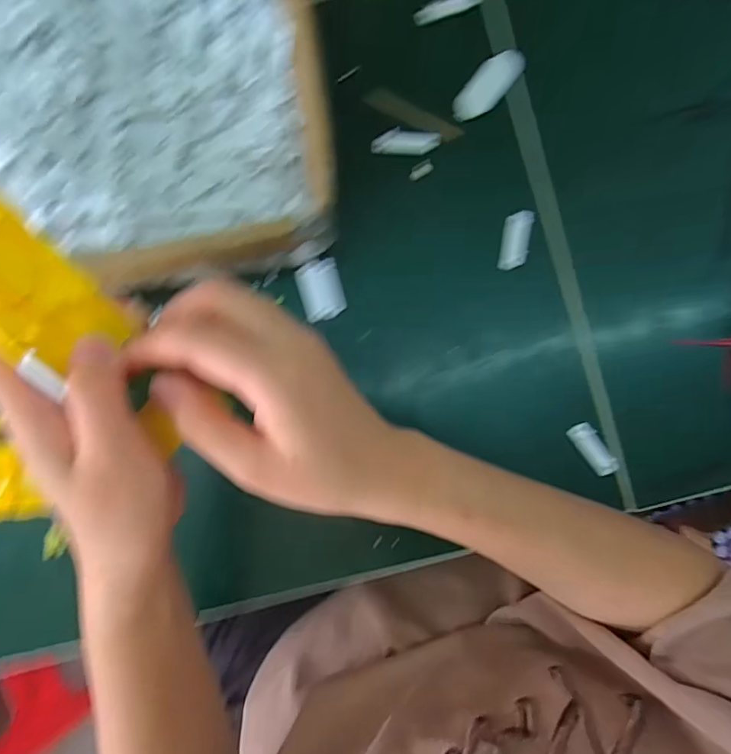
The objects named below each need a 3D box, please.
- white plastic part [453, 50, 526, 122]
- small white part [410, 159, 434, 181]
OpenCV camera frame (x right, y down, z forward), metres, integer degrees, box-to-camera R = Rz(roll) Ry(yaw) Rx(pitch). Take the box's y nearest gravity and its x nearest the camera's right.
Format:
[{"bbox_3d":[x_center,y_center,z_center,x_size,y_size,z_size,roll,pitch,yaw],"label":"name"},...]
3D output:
[{"bbox_3d":[0.085,-0.202,0.352,0.024,0.008,0.058,41,88,2],"label":"white plastic part"},{"bbox_3d":[0.038,-0.143,0.352,0.017,0.005,0.009,-27,87,-1],"label":"small white part"}]

